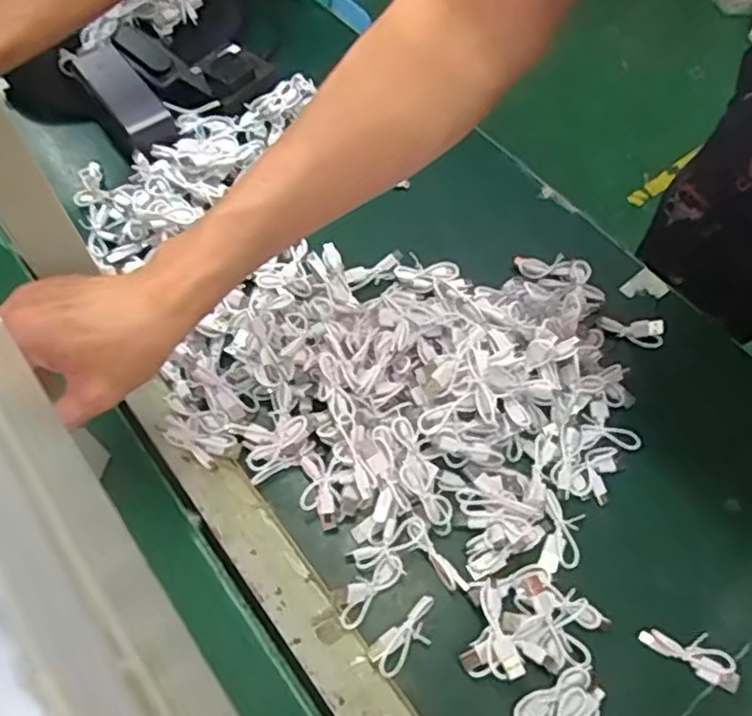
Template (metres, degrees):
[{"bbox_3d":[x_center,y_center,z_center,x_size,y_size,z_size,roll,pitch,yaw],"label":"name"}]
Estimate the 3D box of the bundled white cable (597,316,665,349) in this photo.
[{"bbox_3d":[0.220,-0.020,0.590,0.055,0.015,0.025,1,60,1],"label":"bundled white cable"}]

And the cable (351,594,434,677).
[{"bbox_3d":[0.018,0.193,0.468,0.065,0.014,0.025,-35,66,-18],"label":"cable"}]

